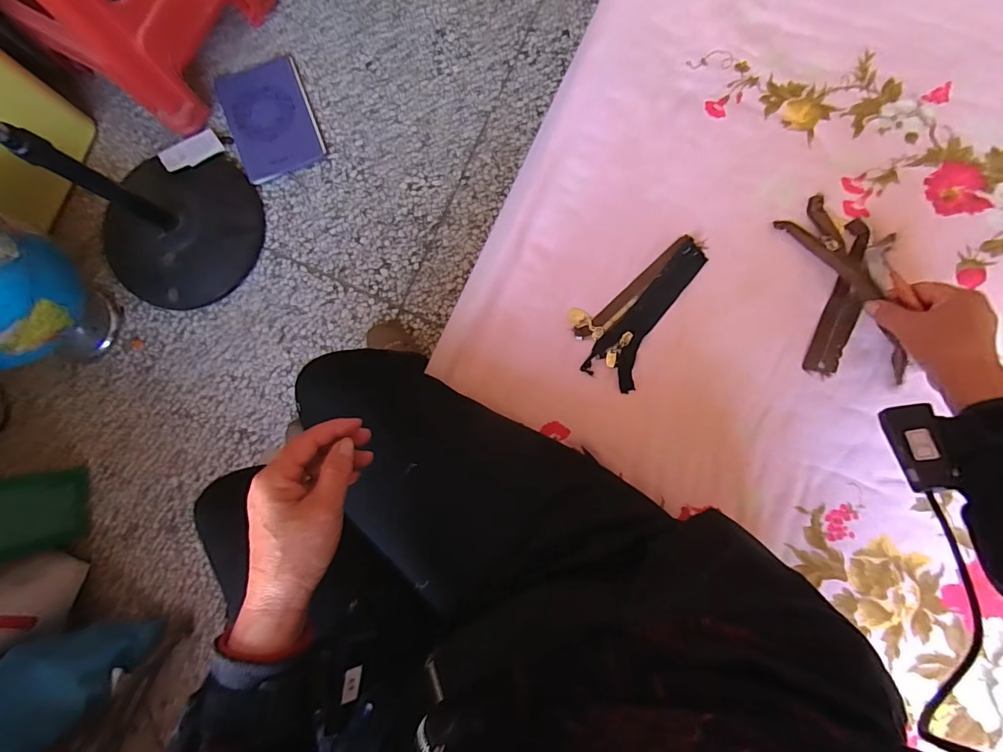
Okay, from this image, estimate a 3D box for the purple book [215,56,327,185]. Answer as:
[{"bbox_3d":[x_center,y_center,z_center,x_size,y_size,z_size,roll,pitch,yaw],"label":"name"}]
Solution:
[{"bbox_3d":[-0.525,-0.590,1.033,0.183,0.013,0.271,-20,86,0],"label":"purple book"}]

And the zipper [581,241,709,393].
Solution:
[{"bbox_3d":[0.162,-0.072,0.513,0.058,0.008,0.177,30,94,11],"label":"zipper"}]

